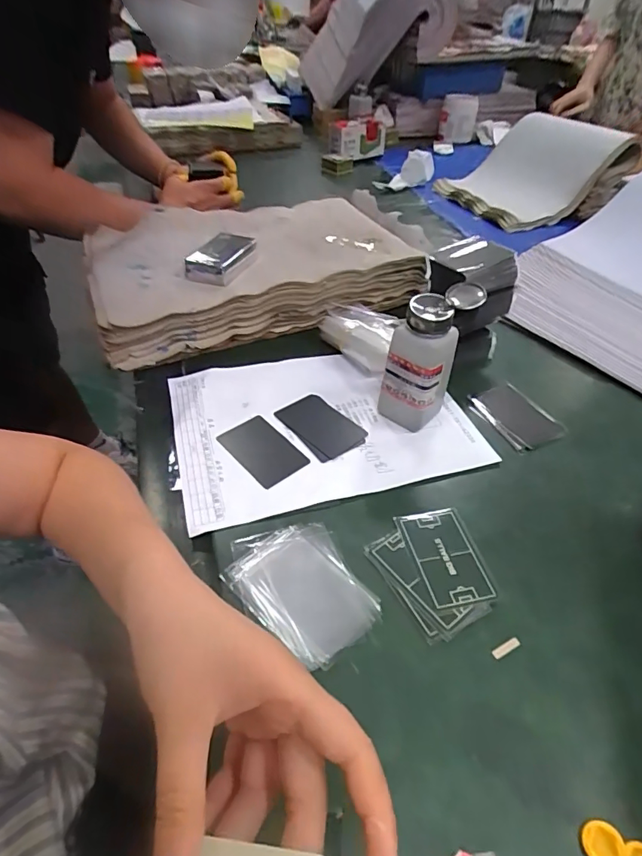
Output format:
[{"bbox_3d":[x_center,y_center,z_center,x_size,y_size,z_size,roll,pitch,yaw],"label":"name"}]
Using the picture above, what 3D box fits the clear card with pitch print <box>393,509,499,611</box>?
[{"bbox_3d":[0.099,0.101,0.379,0.052,0.004,0.086,-7,44,-10],"label":"clear card with pitch print"}]

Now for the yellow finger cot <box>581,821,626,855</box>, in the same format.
[{"bbox_3d":[0.151,0.224,0.254,0.022,0.004,0.019,3,43,0],"label":"yellow finger cot"}]

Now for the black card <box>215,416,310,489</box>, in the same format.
[{"bbox_3d":[-0.057,0.021,0.460,0.055,0.004,0.085,-29,50,-31],"label":"black card"}]

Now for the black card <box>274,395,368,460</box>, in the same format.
[{"bbox_3d":[0.000,-0.004,0.493,0.055,0.004,0.088,-32,52,-31],"label":"black card"}]

